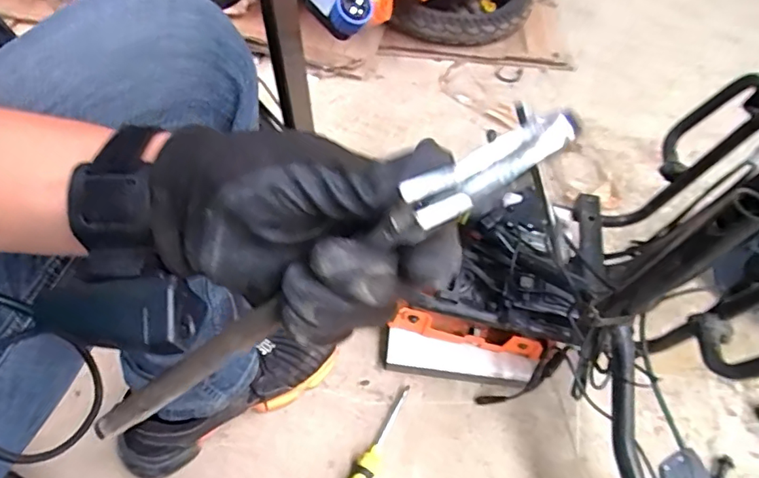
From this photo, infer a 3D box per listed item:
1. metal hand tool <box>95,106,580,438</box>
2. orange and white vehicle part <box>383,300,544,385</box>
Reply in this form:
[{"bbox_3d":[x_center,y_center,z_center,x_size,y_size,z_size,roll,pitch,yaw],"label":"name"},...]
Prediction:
[{"bbox_3d":[-0.046,0.028,0.230,0.277,0.031,0.027,-34,51,25],"label":"metal hand tool"},{"bbox_3d":[0.106,0.142,0.671,0.195,0.069,0.061,10,53,2],"label":"orange and white vehicle part"}]

